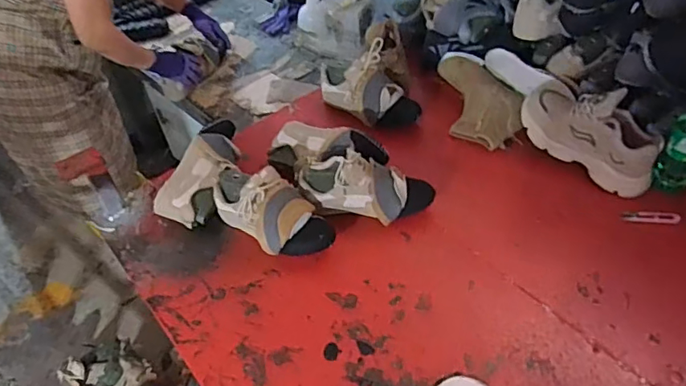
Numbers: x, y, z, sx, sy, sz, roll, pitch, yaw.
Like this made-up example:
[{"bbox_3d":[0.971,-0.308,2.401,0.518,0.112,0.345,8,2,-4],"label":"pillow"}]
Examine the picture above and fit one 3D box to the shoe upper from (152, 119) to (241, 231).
[{"bbox_3d":[-0.282,-0.051,1.143,0.116,0.102,0.276,13,50,18],"label":"shoe upper"}]

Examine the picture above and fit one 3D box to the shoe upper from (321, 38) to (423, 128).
[{"bbox_3d":[0.056,-0.253,1.231,0.240,0.145,0.109,31,57,30],"label":"shoe upper"}]

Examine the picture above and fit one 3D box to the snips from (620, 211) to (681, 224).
[{"bbox_3d":[0.570,0.044,0.993,0.092,0.010,0.026,1,46,25],"label":"snips"}]

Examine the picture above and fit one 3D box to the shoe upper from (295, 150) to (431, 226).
[{"bbox_3d":[0.043,-0.022,1.041,0.274,0.114,0.108,11,48,-1],"label":"shoe upper"}]

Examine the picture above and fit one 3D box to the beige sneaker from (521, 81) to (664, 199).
[{"bbox_3d":[0.487,-0.121,1.072,0.280,0.150,0.106,31,58,30],"label":"beige sneaker"}]

